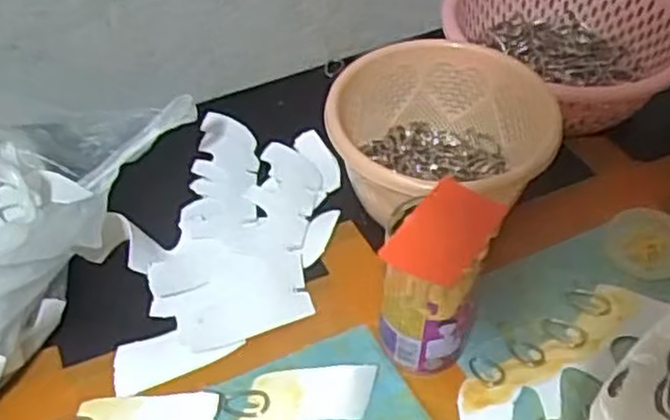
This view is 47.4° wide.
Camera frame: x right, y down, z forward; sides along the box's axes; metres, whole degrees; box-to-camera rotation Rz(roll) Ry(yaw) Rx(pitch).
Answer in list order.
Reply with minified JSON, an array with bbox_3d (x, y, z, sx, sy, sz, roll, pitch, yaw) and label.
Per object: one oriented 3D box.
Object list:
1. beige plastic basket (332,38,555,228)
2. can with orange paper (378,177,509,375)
[{"bbox_3d":[0.084,-0.050,0.615,0.167,0.093,0.161,13,49,13],"label":"beige plastic basket"},{"bbox_3d":[0.069,0.046,0.516,0.063,0.124,0.083,17,50,17],"label":"can with orange paper"}]

